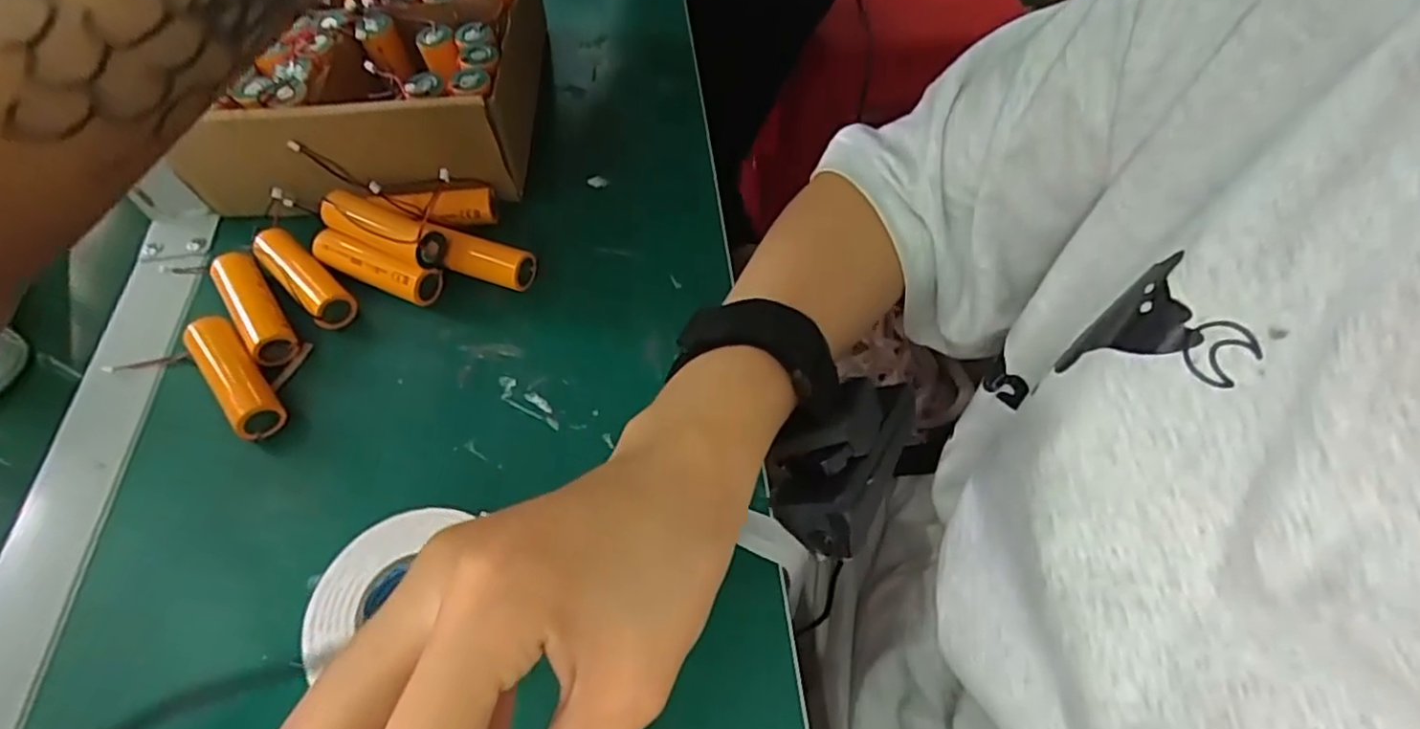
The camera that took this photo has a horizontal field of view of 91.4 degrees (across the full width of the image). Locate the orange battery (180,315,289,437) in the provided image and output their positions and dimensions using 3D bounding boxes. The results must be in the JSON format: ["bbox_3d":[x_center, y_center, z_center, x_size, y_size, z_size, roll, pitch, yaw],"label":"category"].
[{"bbox_3d":[-0.235,0.006,0.345,0.023,0.023,0.074,-37,64,-20],"label":"orange battery"}]

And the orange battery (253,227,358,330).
[{"bbox_3d":[-0.222,-0.047,0.381,0.076,0.019,0.023,38,65,23],"label":"orange battery"}]

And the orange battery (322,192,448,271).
[{"bbox_3d":[-0.175,-0.072,0.371,0.076,0.022,0.020,24,61,16],"label":"orange battery"}]

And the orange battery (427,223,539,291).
[{"bbox_3d":[-0.126,-0.058,0.381,0.061,0.020,0.021,15,59,11],"label":"orange battery"}]

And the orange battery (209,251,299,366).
[{"bbox_3d":[-0.241,-0.030,0.370,0.022,0.018,0.076,-34,62,-19],"label":"orange battery"}]

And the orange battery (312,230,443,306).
[{"bbox_3d":[-0.183,-0.054,0.378,0.074,0.025,0.021,19,59,13],"label":"orange battery"}]

